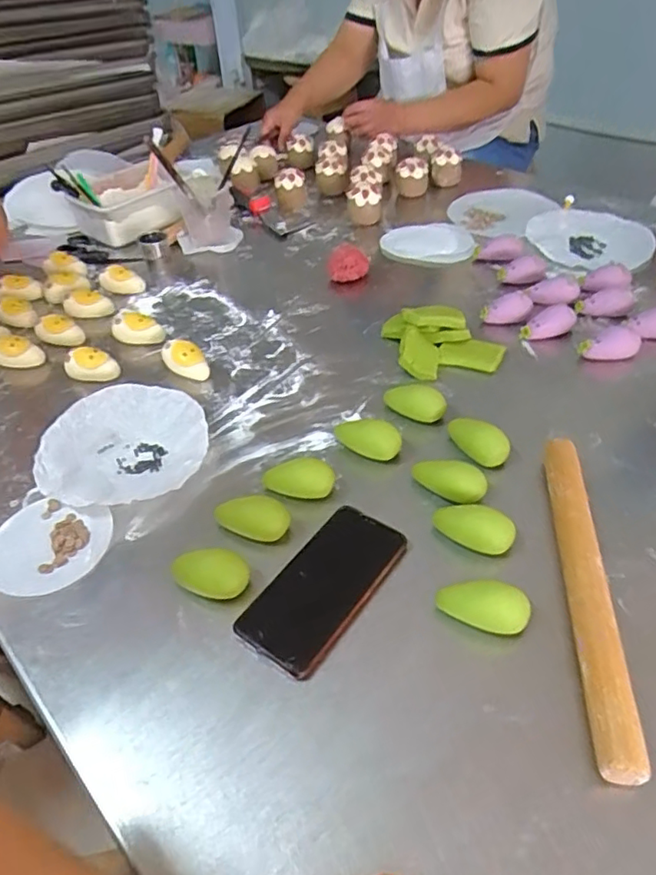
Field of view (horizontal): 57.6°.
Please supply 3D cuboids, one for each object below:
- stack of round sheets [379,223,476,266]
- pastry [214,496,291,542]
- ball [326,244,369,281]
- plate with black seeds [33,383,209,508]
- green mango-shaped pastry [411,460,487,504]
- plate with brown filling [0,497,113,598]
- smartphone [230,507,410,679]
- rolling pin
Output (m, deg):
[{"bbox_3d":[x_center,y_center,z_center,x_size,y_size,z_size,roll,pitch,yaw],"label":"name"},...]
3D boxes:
[{"bbox_3d":[0.162,-0.314,0.957,0.141,0.015,0.110,15,47,19],"label":"stack of round sheets"},{"bbox_3d":[-0.070,0.076,0.553,0.068,0.027,0.035,-4,44,0],"label":"pastry"},{"bbox_3d":[0.030,-0.258,0.899,0.061,0.045,0.053,4,44,8],"label":"ball"},{"bbox_3d":[-0.218,0.008,0.640,0.172,0.026,0.170,-2,44,2],"label":"plate with black seeds"},{"bbox_3d":[0.115,0.046,0.577,0.071,0.040,0.034,16,47,20],"label":"green mango-shaped pastry"},{"bbox_3d":[-0.266,0.102,0.558,0.110,0.014,0.096,9,45,13],"label":"plate with brown filling"},{"bbox_3d":[-0.002,0.124,0.507,0.075,0.014,0.155,26,51,28],"label":"smartphone"},{"bbox_3d":[0.207,0.115,0.486,0.030,0.031,0.299,3,44,8],"label":"rolling pin"}]

